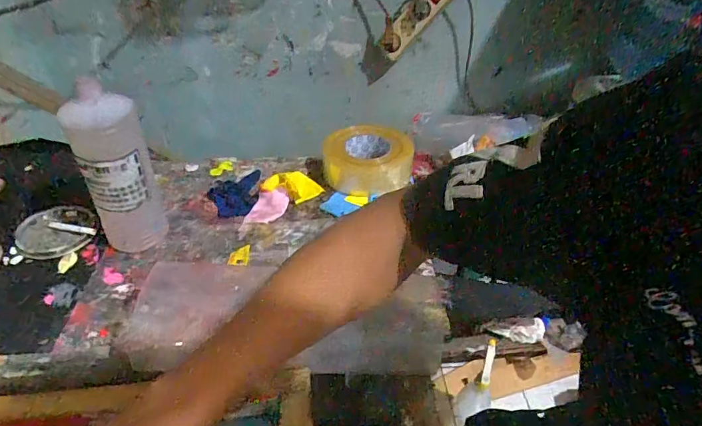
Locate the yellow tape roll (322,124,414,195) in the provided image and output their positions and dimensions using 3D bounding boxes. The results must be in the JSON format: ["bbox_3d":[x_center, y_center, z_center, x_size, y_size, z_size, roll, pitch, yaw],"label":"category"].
[{"bbox_3d":[0.027,-0.103,0.779,0.145,0.060,0.150,1,41,0],"label":"yellow tape roll"}]

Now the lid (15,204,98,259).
[{"bbox_3d":[-0.428,0.023,0.653,0.100,0.015,0.117,-21,45,-23],"label":"lid"}]

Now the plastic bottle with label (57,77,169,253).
[{"bbox_3d":[-0.301,-0.054,0.586,0.081,0.223,0.080,-18,44,-20],"label":"plastic bottle with label"}]

